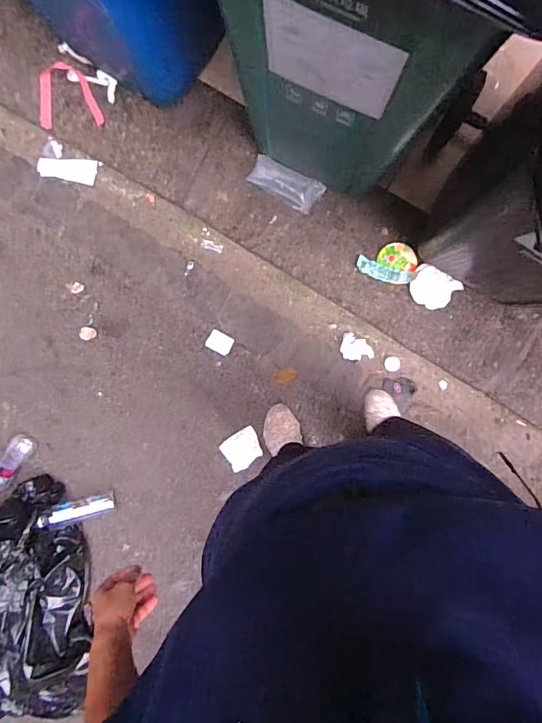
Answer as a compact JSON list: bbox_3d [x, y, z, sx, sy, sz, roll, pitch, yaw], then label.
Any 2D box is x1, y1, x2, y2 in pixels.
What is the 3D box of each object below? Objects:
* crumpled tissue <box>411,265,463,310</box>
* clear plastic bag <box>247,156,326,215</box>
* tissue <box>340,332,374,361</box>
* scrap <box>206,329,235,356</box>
[{"bbox_3d":[0.432,-0.191,1.190,0.124,0.027,0.097,23,92,-2],"label":"crumpled tissue"},{"bbox_3d":[0.039,-0.464,1.185,0.198,0.054,0.086,26,92,-2],"label":"clear plastic bag"},{"bbox_3d":[0.248,-0.035,1.283,0.098,0.016,0.071,18,89,0],"label":"tissue"},{"bbox_3d":[-0.147,-0.054,1.298,0.073,0.006,0.057,27,85,0],"label":"scrap"}]

